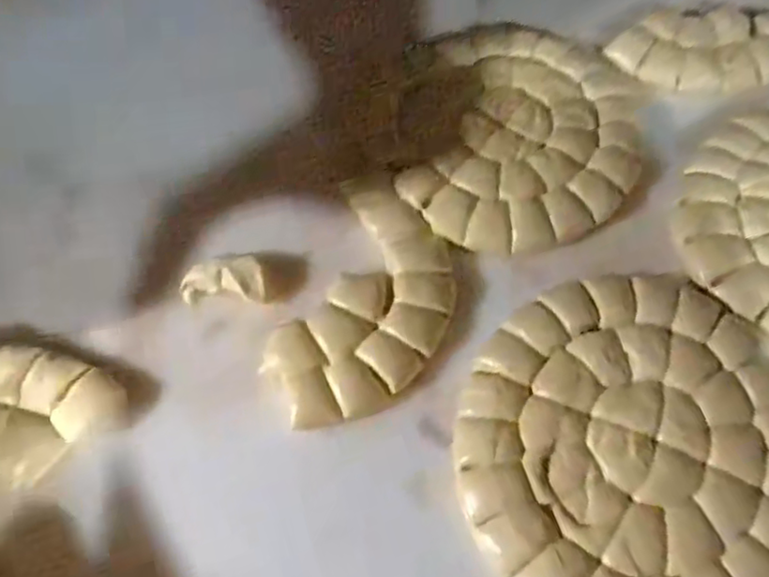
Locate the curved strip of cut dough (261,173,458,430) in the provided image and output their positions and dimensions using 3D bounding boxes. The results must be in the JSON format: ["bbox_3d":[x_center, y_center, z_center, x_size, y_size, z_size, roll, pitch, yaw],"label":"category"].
[{"bbox_3d":[-0.010,0.012,0.561,0.125,0.016,0.226,18,65,13],"label":"curved strip of cut dough"}]

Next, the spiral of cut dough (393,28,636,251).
[{"bbox_3d":[0.130,-0.162,0.629,0.226,0.029,0.266,9,63,9],"label":"spiral of cut dough"}]

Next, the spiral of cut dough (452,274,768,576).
[{"bbox_3d":[0.188,0.109,0.497,0.253,0.018,0.268,-2,62,3],"label":"spiral of cut dough"}]

